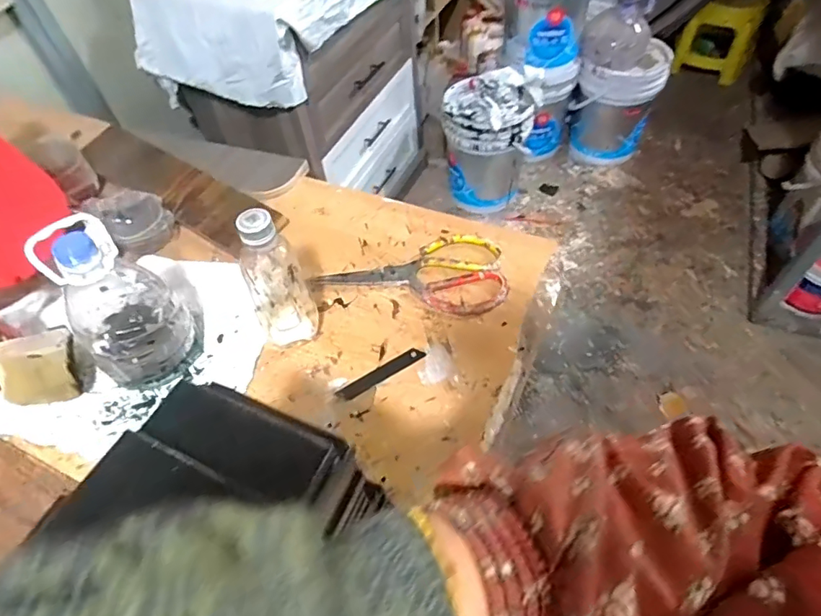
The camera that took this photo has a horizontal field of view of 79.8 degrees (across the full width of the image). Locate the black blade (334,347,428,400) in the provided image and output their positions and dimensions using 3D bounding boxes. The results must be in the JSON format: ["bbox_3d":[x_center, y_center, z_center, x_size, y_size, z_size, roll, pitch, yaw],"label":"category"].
[{"bbox_3d":[-0.030,0.068,0.513,0.097,0.004,0.016,-28,57,-16],"label":"black blade"}]

